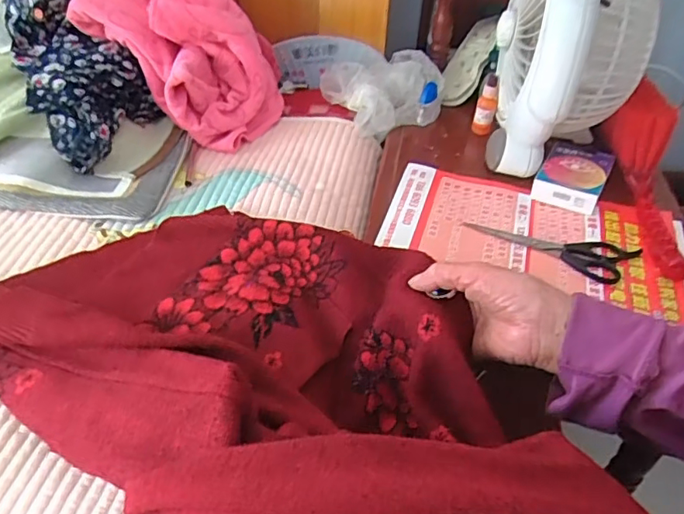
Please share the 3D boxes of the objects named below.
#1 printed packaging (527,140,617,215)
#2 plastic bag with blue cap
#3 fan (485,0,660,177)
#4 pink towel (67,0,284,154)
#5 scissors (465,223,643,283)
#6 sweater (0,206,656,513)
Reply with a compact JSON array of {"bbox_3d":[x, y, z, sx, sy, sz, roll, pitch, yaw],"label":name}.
[{"bbox_3d":[0.262,-0.094,0.625,0.065,0.029,0.109,23,45,22],"label":"printed packaging"},{"bbox_3d":[0.063,-0.226,0.747,0.143,0.062,0.133,-15,44,-19],"label":"plastic bag with blue cap"},{"bbox_3d":[0.242,-0.229,0.585,0.144,0.278,0.159,15,43,14],"label":"fan"},{"bbox_3d":[-0.186,-0.291,0.686,0.206,0.214,0.213,17,43,16],"label":"pink towel"},{"bbox_3d":[0.204,-0.016,0.549,0.158,0.006,0.058,22,45,21],"label":"scissors"},{"bbox_3d":[-0.049,0.087,0.384,0.290,0.125,0.503,-30,51,-32],"label":"sweater"}]

